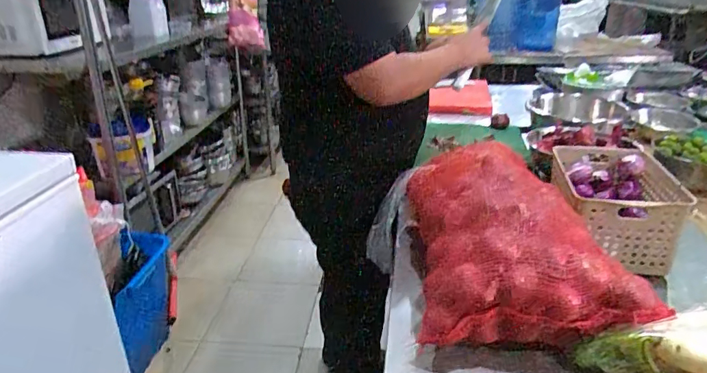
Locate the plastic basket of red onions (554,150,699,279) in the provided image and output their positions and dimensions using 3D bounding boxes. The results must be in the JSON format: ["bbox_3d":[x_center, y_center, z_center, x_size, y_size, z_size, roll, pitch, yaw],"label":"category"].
[{"bbox_3d":[0.483,0.022,0.907,0.196,0.117,0.293,4,25,12],"label":"plastic basket of red onions"}]

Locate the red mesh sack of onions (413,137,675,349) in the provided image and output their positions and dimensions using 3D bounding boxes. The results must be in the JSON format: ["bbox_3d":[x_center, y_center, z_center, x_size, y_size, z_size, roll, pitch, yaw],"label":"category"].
[{"bbox_3d":[0.247,0.054,0.777,0.288,0.142,0.426,1,25,5],"label":"red mesh sack of onions"}]

